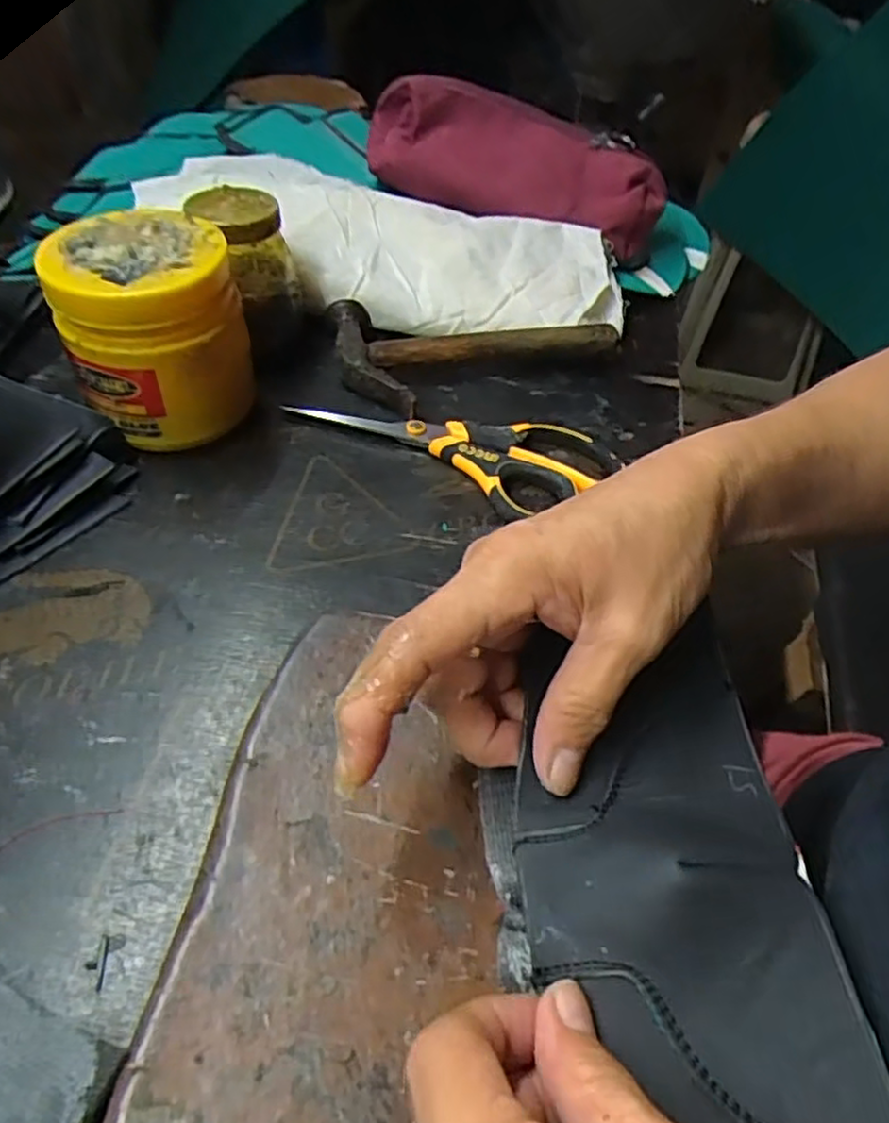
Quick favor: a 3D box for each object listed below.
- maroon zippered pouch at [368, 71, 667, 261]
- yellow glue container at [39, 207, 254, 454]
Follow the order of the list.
[{"bbox_3d":[0.054,-0.307,0.551,0.228,0.078,0.069,20,49,14],"label":"maroon zippered pouch"},{"bbox_3d":[-0.154,-0.123,0.393,0.091,0.105,0.088,-6,47,-9],"label":"yellow glue container"}]

